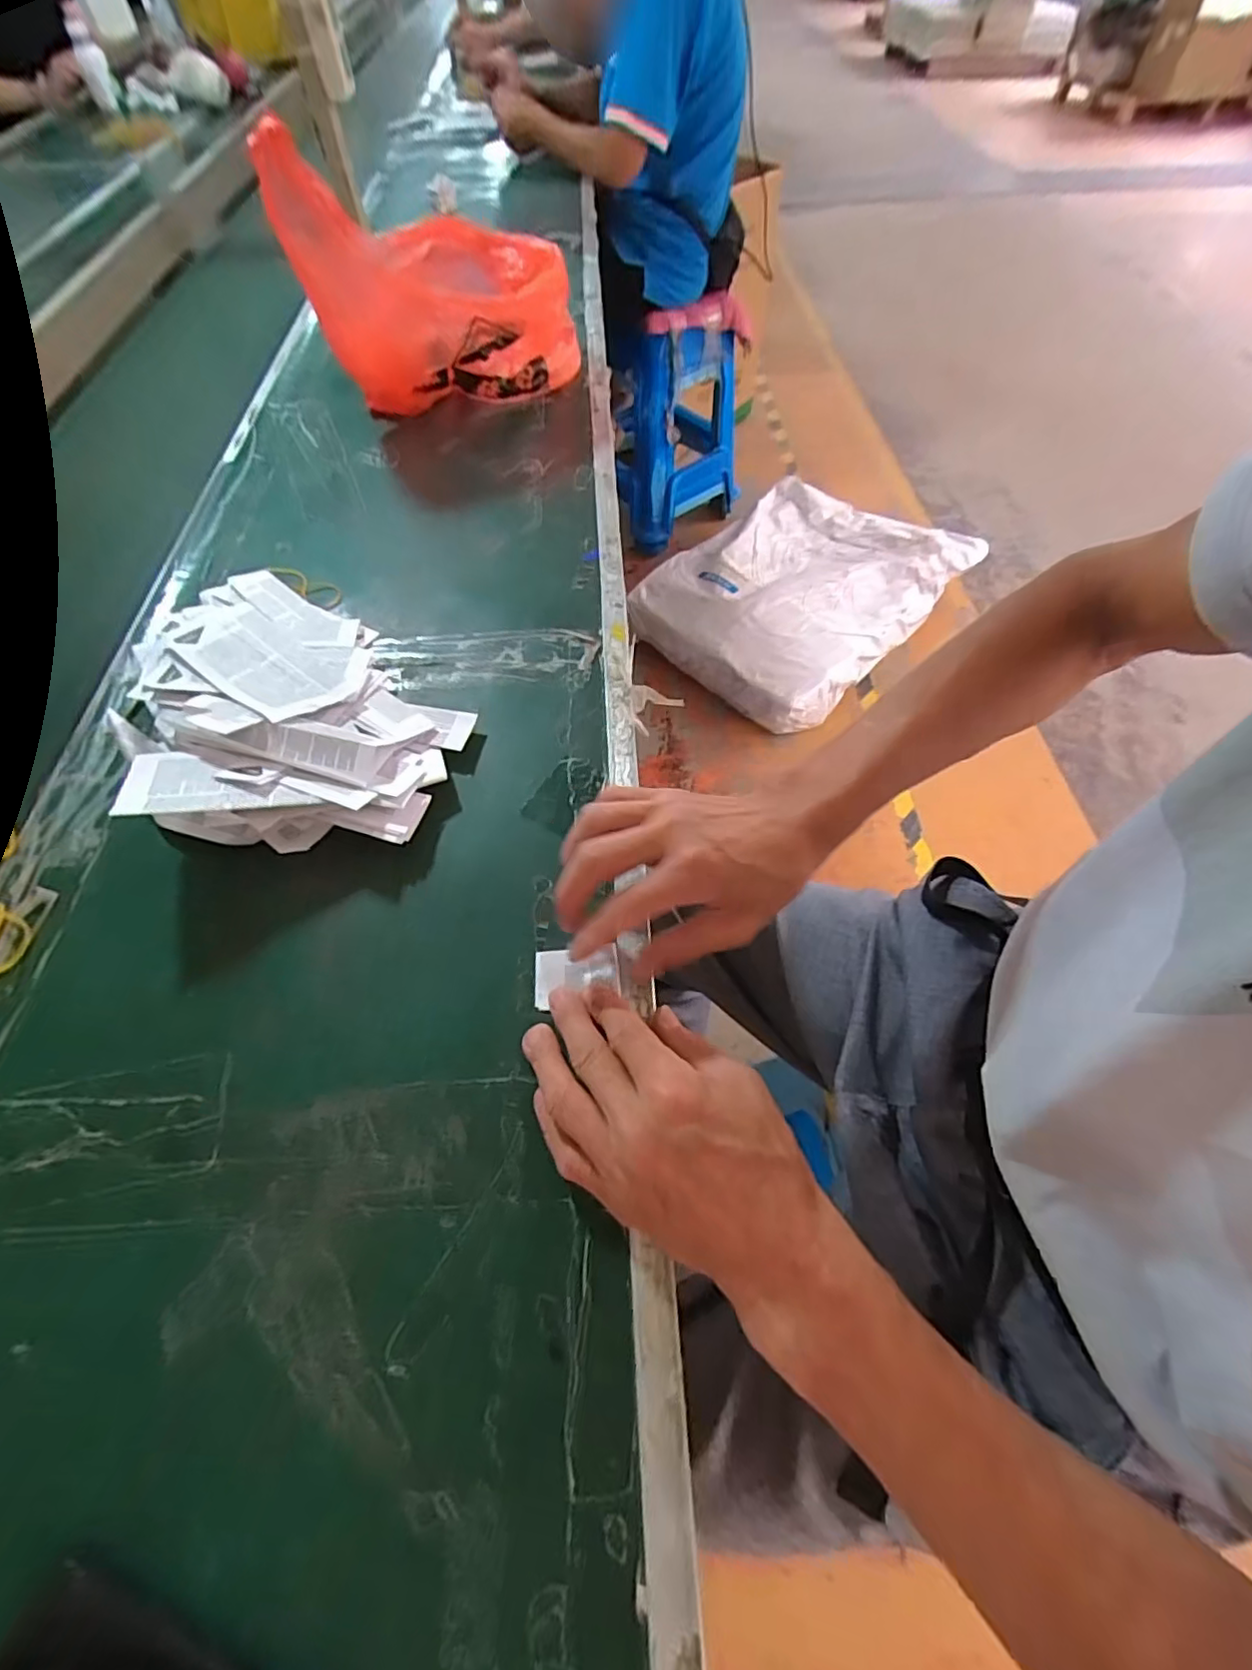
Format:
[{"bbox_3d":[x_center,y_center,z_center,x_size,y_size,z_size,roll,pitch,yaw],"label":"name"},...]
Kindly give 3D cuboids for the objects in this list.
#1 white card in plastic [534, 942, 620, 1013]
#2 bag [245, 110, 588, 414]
[{"bbox_3d":[-0.029,0.082,0.360,0.050,0.006,0.034,-7,59,5],"label":"white card in plastic"},{"bbox_3d":[-0.183,-0.596,0.665,0.180,0.204,0.281,27,63,15],"label":"bag"}]

